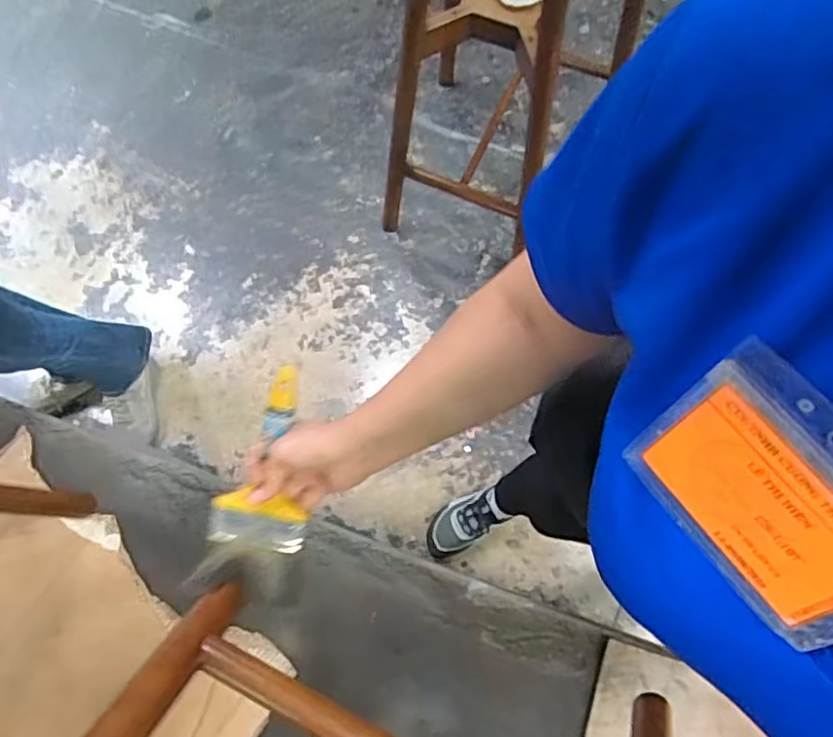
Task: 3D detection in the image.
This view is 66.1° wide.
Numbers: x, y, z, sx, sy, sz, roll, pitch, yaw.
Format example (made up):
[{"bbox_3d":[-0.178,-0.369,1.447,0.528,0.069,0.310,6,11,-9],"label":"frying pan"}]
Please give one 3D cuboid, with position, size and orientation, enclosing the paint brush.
[{"bbox_3d":[-0.143,0.108,0.637,0.091,0.019,0.216,17,93,-11],"label":"paint brush"}]

